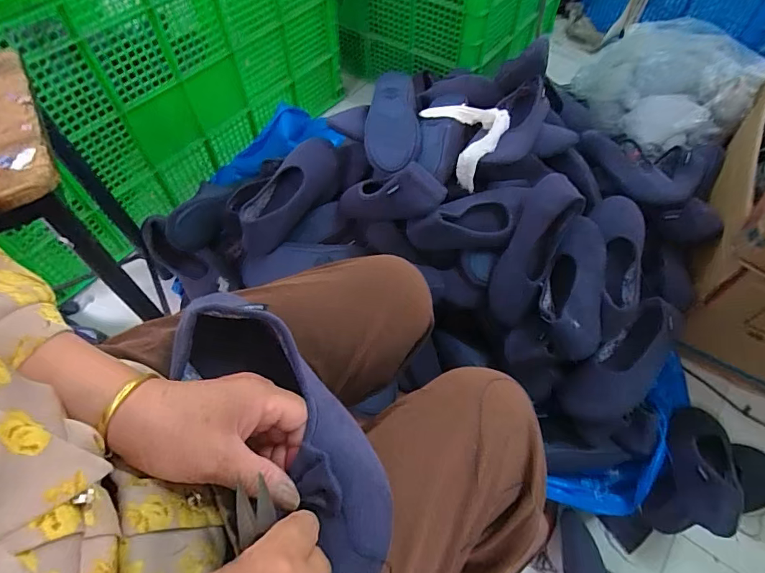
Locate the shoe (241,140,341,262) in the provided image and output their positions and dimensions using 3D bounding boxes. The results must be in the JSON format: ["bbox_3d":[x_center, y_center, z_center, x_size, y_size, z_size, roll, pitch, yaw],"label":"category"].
[{"bbox_3d":[-0.179,-0.168,0.812,0.089,0.078,0.257,34,78,19],"label":"shoe"}]

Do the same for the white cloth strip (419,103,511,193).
[{"bbox_3d":[0.152,-0.280,0.782,0.098,0.097,0.180,-20,60,-12],"label":"white cloth strip"}]

